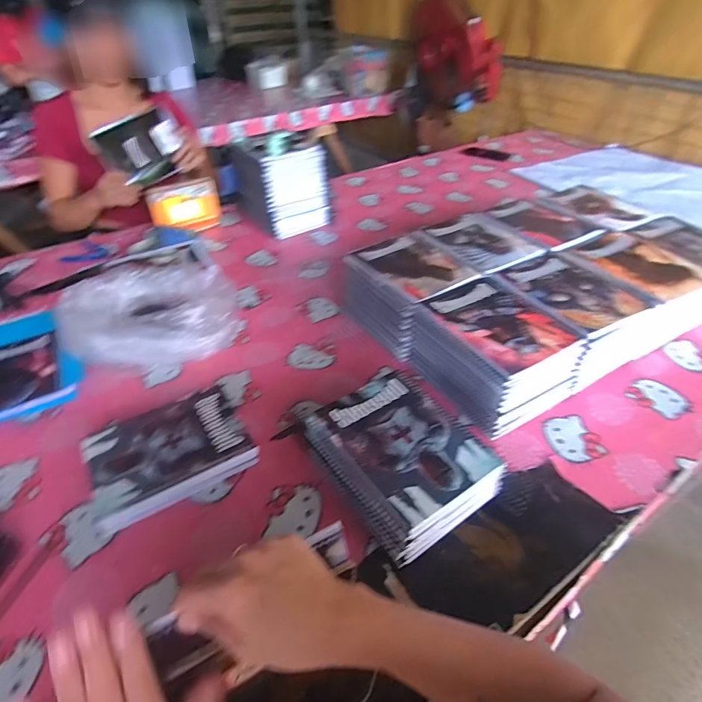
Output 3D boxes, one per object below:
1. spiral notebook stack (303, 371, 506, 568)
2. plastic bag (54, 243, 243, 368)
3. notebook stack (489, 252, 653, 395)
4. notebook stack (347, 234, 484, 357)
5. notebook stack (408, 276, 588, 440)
[{"bbox_3d":[0.060,0.141,0.564,0.159,0.084,0.201,-26,47,-27],"label":"spiral notebook stack"},{"bbox_3d":[-0.382,-0.125,0.863,0.291,0.107,0.401,-11,42,-12],"label":"plastic bag"},{"bbox_3d":[0.354,-0.054,0.751,0.171,0.122,0.216,-25,47,-26],"label":"notebook stack"},{"bbox_3d":[0.102,-0.113,0.822,0.179,0.129,0.196,-24,46,-25],"label":"notebook stack"},{"bbox_3d":[0.216,0.002,0.694,0.164,0.122,0.205,-23,46,-24],"label":"notebook stack"}]

